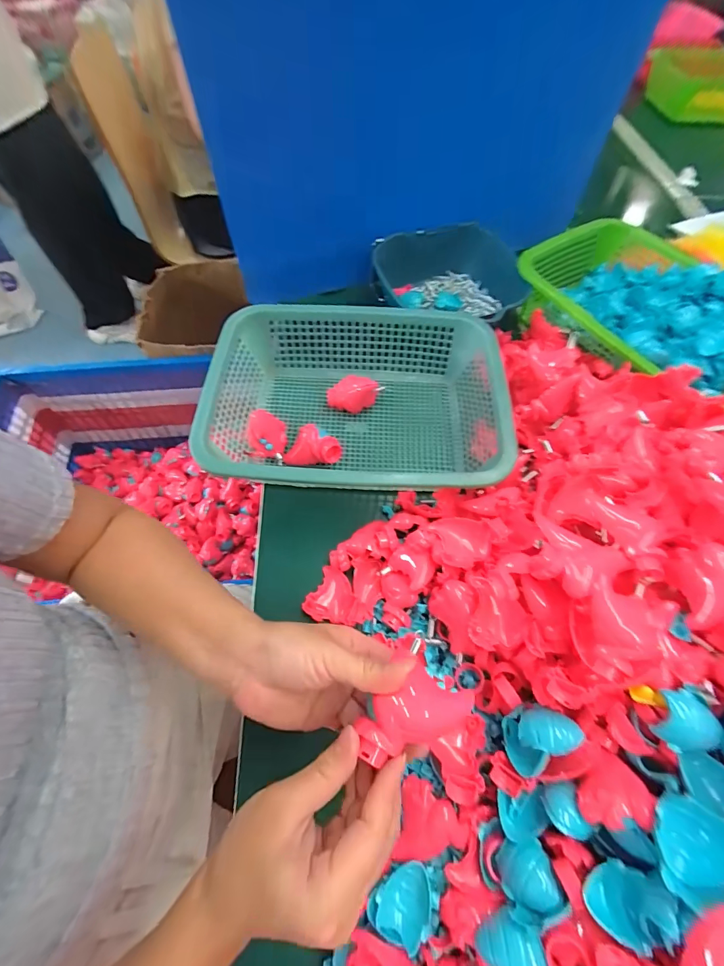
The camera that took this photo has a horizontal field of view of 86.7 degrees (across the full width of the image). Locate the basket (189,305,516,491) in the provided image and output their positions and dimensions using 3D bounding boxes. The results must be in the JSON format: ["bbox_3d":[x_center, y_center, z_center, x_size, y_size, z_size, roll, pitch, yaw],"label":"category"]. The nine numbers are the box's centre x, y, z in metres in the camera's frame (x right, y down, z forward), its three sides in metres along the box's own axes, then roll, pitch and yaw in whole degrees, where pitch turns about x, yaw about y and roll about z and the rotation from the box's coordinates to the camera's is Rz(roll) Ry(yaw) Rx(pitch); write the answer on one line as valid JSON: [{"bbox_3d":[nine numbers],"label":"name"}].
[{"bbox_3d":[-0.001,-0.094,0.491,0.342,0.104,0.262,2,62,0],"label":"basket"}]

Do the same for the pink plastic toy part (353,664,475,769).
[{"bbox_3d":[0.033,0.142,0.242,0.076,0.018,0.037,-15,62,-14],"label":"pink plastic toy part"}]

